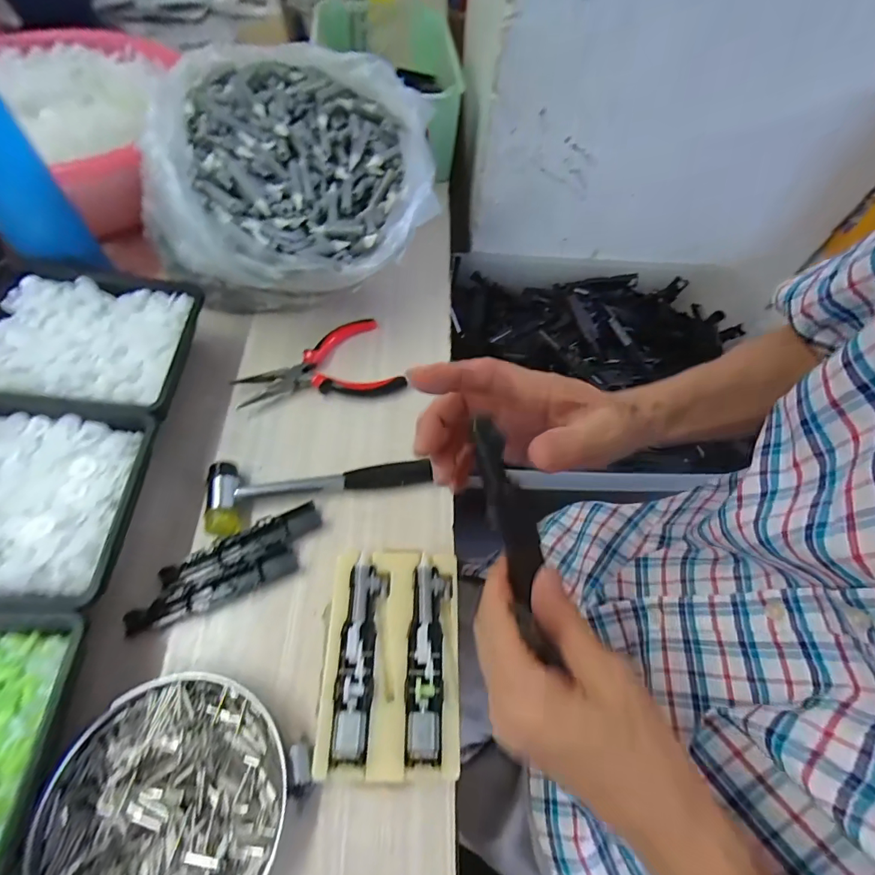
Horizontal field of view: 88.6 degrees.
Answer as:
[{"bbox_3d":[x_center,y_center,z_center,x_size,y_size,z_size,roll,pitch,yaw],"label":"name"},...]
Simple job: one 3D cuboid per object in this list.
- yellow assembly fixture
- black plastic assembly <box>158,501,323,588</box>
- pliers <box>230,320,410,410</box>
[{"bbox_3d":[-0.031,0.149,0.311,0.088,0.027,0.137,2,58,-3],"label":"yellow assembly fixture"},{"bbox_3d":[-0.151,0.085,0.351,0.117,0.011,0.024,-23,63,-17],"label":"black plastic assembly"},{"bbox_3d":[-0.113,-0.063,0.432,0.144,0.013,0.090,-22,63,-17],"label":"pliers"}]

